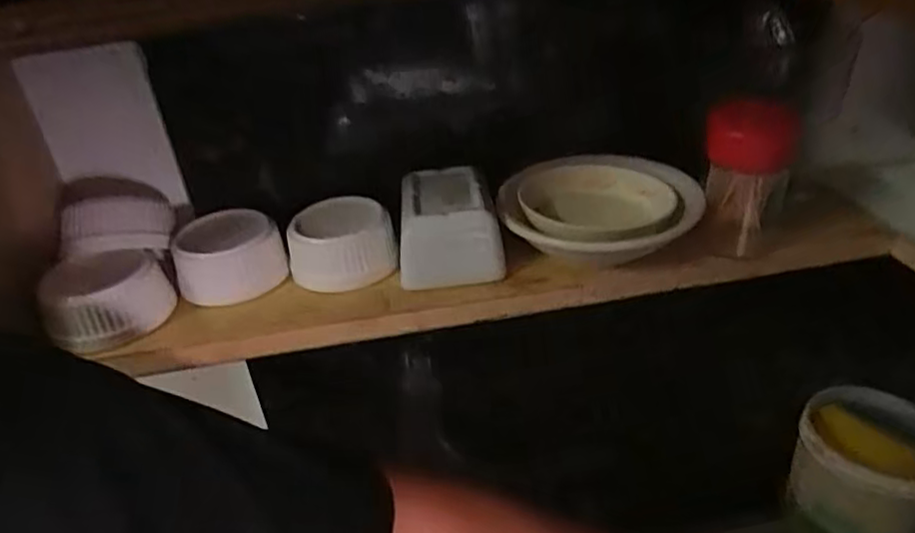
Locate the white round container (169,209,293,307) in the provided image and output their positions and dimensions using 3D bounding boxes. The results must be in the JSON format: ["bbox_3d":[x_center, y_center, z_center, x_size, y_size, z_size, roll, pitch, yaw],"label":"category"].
[{"bbox_3d":[-0.145,-0.006,0.403,0.062,0.035,0.062,-4,32,3],"label":"white round container"}]

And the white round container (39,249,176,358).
[{"bbox_3d":[-0.200,0.019,0.367,0.063,0.035,0.054,-20,35,-21],"label":"white round container"}]

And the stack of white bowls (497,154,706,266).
[{"bbox_3d":[0.087,-0.032,0.396,0.116,0.034,0.104,-4,32,2],"label":"stack of white bowls"}]

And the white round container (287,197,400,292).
[{"bbox_3d":[-0.072,-0.016,0.406,0.063,0.038,0.063,-4,32,3],"label":"white round container"}]

